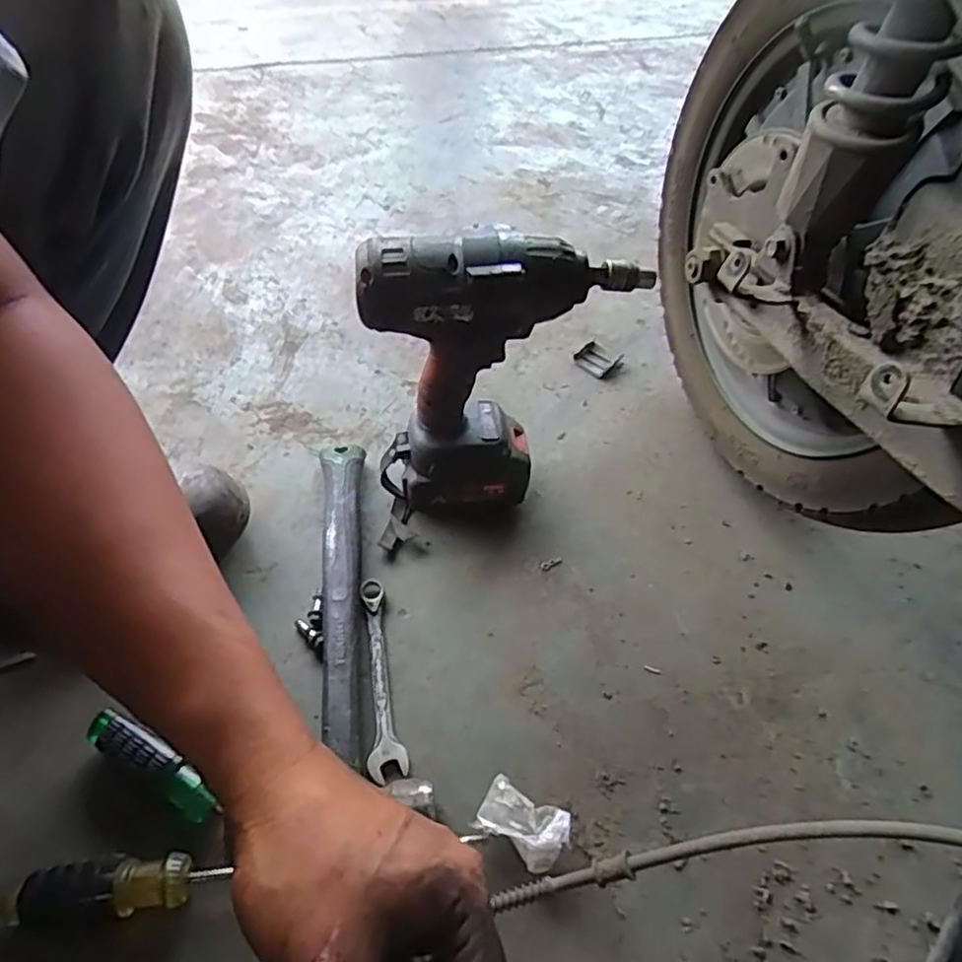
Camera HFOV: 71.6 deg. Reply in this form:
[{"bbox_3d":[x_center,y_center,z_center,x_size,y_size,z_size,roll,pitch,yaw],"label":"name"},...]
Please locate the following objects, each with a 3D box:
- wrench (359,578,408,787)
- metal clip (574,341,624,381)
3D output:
[{"bbox_3d":[-0.081,0.149,0.530,0.025,0.011,0.156,-6,53,-9],"label":"wrench"},{"bbox_3d":[0.134,-0.139,0.766,0.052,0.005,0.043,31,56,18],"label":"metal clip"}]

